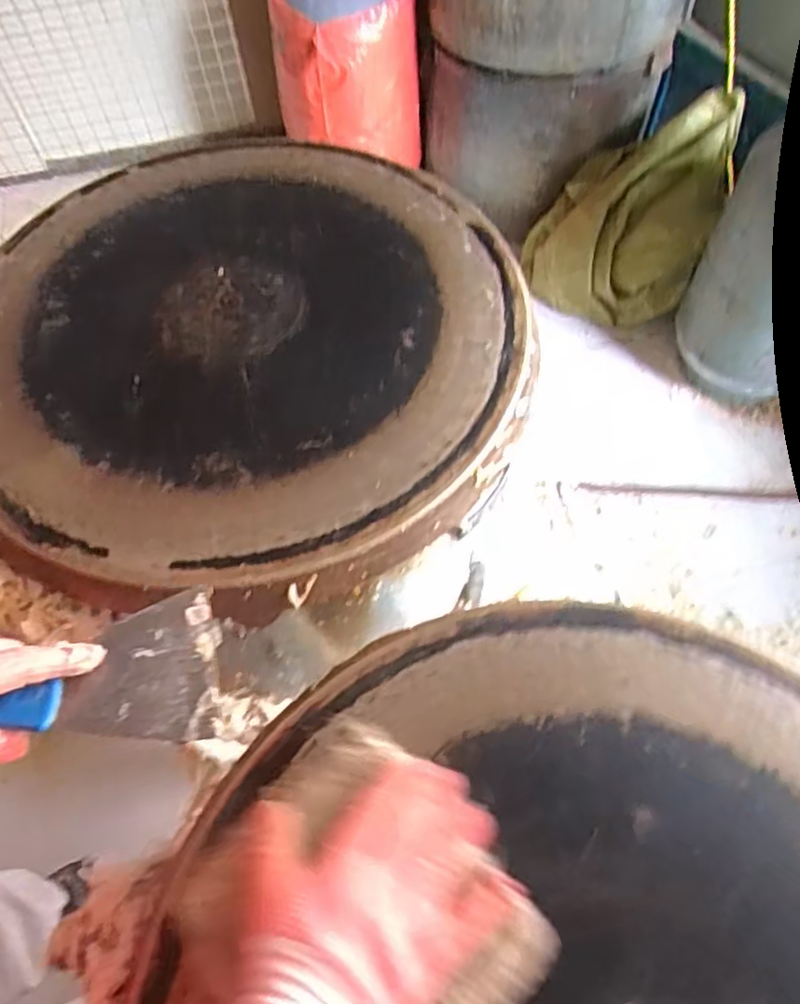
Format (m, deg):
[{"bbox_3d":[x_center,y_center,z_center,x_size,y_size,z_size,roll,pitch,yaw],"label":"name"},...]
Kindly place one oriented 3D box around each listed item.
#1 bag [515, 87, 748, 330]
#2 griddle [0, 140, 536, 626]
[{"bbox_3d":[0.435,-0.542,1.313,0.337,0.333,0.224,2,61,4],"label":"bag"},{"bbox_3d":[-0.161,-0.162,0.692,0.552,0.054,0.568,-1,61,2],"label":"griddle"}]

